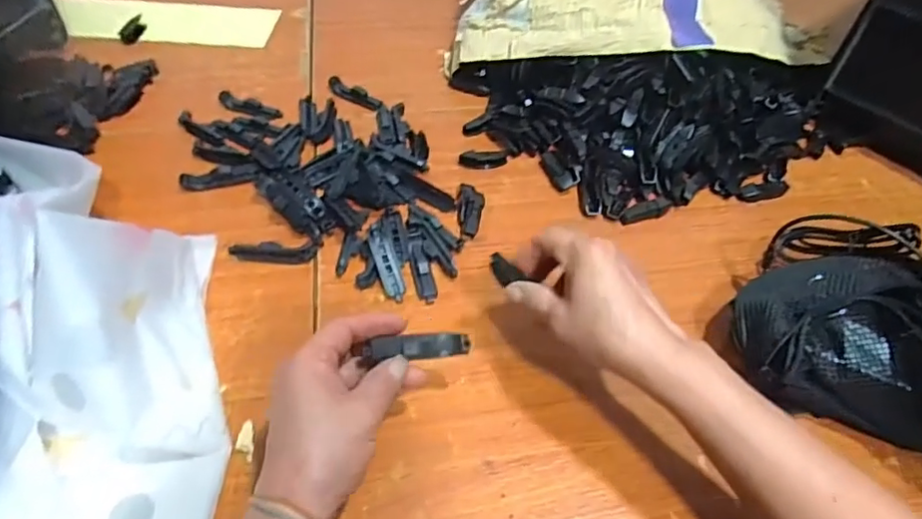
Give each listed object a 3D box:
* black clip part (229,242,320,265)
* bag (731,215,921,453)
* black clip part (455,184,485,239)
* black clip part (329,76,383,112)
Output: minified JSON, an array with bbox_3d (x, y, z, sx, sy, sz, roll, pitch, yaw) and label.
[{"bbox_3d":[-0.172,-0.005,0.516,0.077,0.014,0.021,-3,51,-5],"label":"black clip part"},{"bbox_3d":[0.384,0.072,0.426,0.326,0.109,0.166,19,53,13],"label":"bag"},{"bbox_3d":[0.009,-0.052,0.560,0.027,0.013,0.066,4,51,1],"label":"black clip part"},{"bbox_3d":[-0.128,-0.199,0.674,0.077,0.011,0.021,28,55,19],"label":"black clip part"}]

